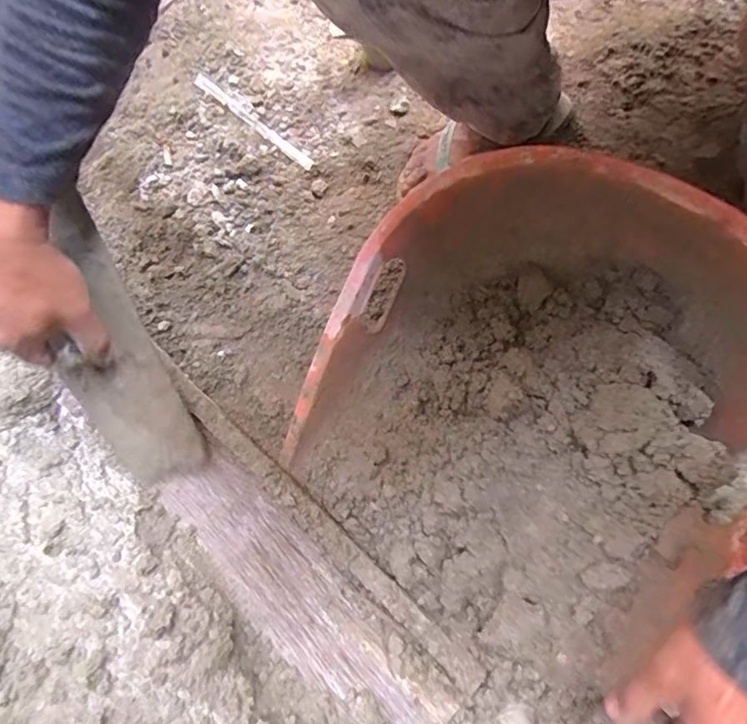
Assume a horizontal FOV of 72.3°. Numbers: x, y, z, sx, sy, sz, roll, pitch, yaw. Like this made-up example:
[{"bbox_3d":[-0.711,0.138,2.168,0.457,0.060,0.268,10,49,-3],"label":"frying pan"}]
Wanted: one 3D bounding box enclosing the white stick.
[{"bbox_3d":[-0.164,-0.325,0.685,0.218,0.006,0.017,41,82,14],"label":"white stick"}]

